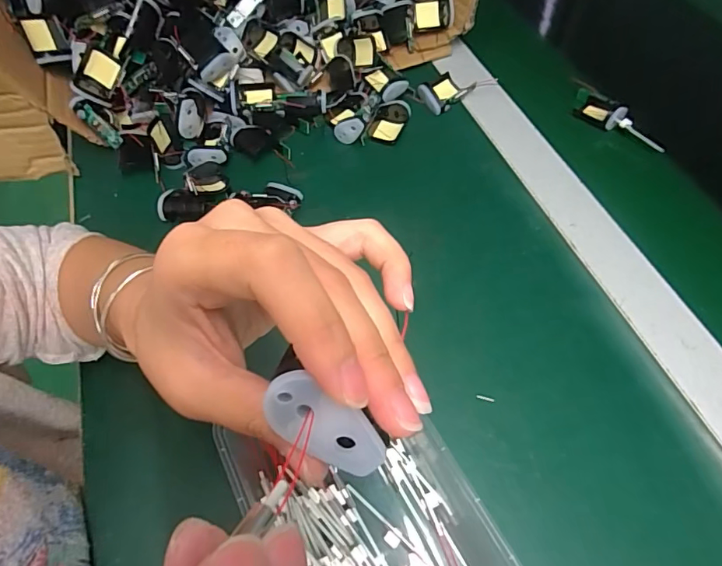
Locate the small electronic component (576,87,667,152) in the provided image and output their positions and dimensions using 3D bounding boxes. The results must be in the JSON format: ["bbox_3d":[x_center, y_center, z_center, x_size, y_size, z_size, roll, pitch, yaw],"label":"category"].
[{"bbox_3d":[0.259,-0.165,0.475,0.030,0.023,0.102,-37,62,-18],"label":"small electronic component"}]

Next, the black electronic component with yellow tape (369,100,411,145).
[{"bbox_3d":[0.028,-0.160,0.469,0.029,0.018,0.046,20,61,16],"label":"black electronic component with yellow tape"}]

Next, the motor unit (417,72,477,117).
[{"bbox_3d":[0.088,-0.201,0.496,0.047,0.021,0.037,-34,62,-16],"label":"motor unit"}]

